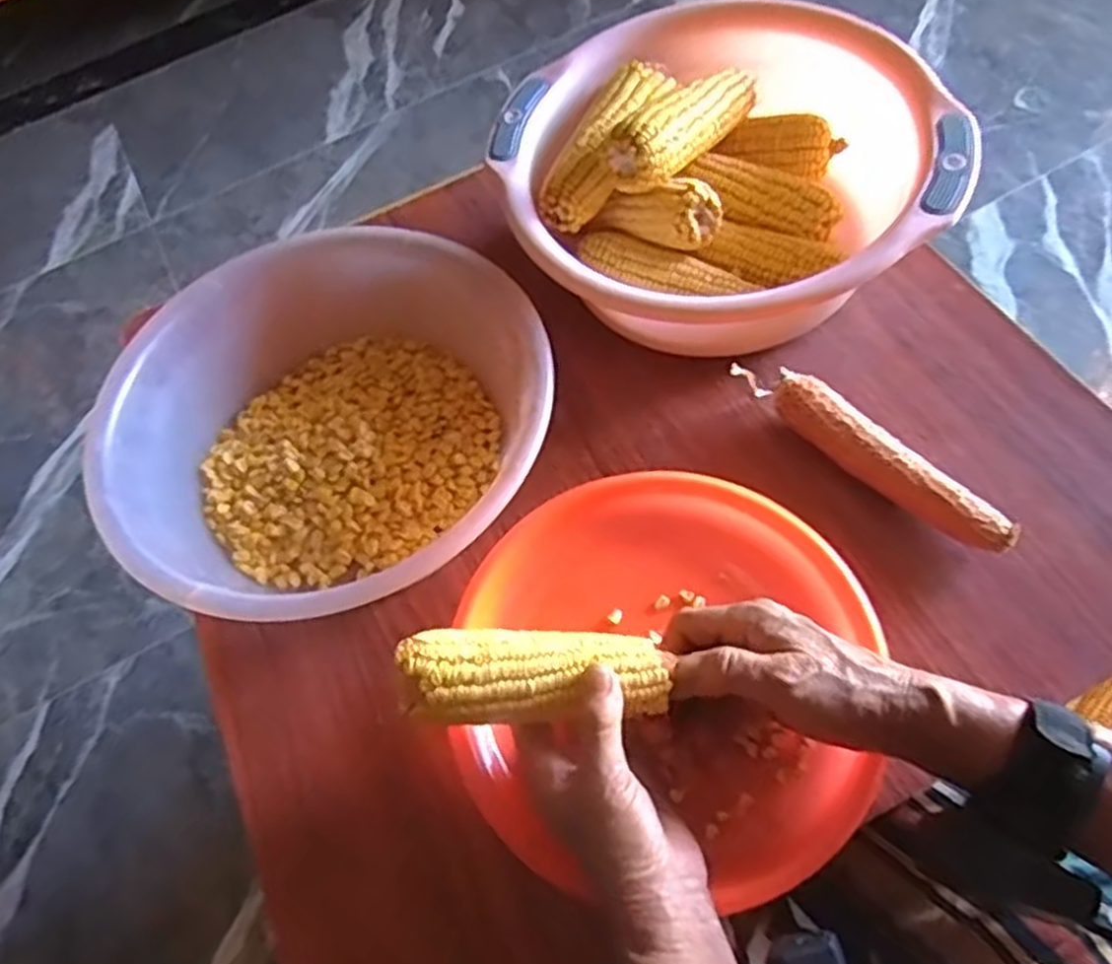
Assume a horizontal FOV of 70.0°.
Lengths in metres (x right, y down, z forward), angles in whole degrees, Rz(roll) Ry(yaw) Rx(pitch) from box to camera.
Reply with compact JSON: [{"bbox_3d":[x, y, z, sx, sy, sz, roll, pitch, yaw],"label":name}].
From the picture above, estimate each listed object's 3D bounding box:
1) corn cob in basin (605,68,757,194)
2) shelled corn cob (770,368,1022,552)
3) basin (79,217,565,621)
[{"bbox_3d":[0.092,-0.248,0.539,0.036,0.037,0.135,37,68,23],"label":"corn cob in basin"},{"bbox_3d":[0.202,-0.011,0.493,0.028,0.030,0.163,-40,63,-14],"label":"shelled corn cob"},{"bbox_3d":[-0.141,-0.034,0.517,0.270,0.090,0.261,-4,61,6],"label":"basin"}]

